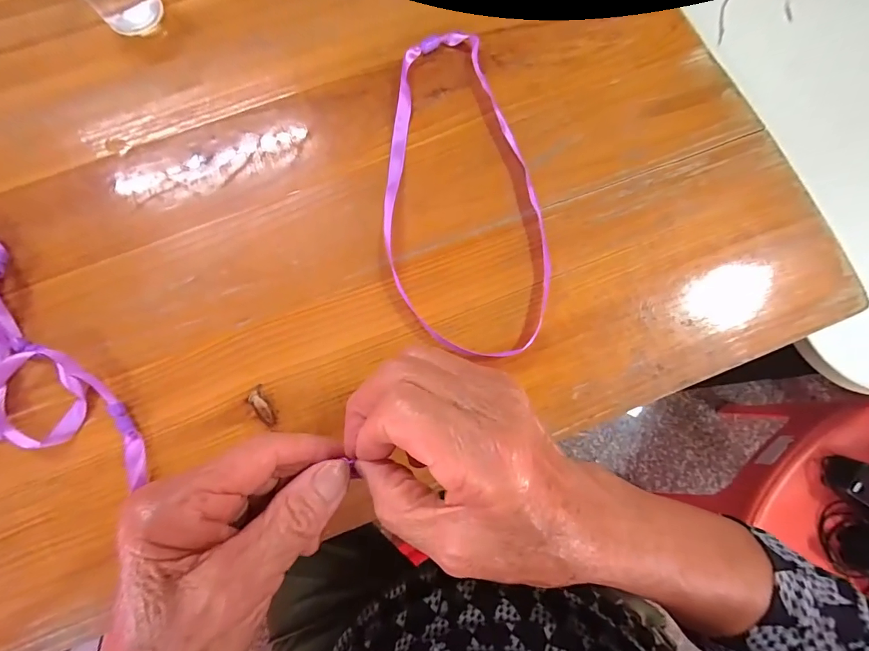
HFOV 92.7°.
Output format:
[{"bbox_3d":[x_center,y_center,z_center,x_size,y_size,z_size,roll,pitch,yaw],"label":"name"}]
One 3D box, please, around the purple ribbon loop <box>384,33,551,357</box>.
[{"bbox_3d":[0.012,-0.099,0.290,0.106,0.008,0.249,-13,77,-3],"label":"purple ribbon loop"}]

